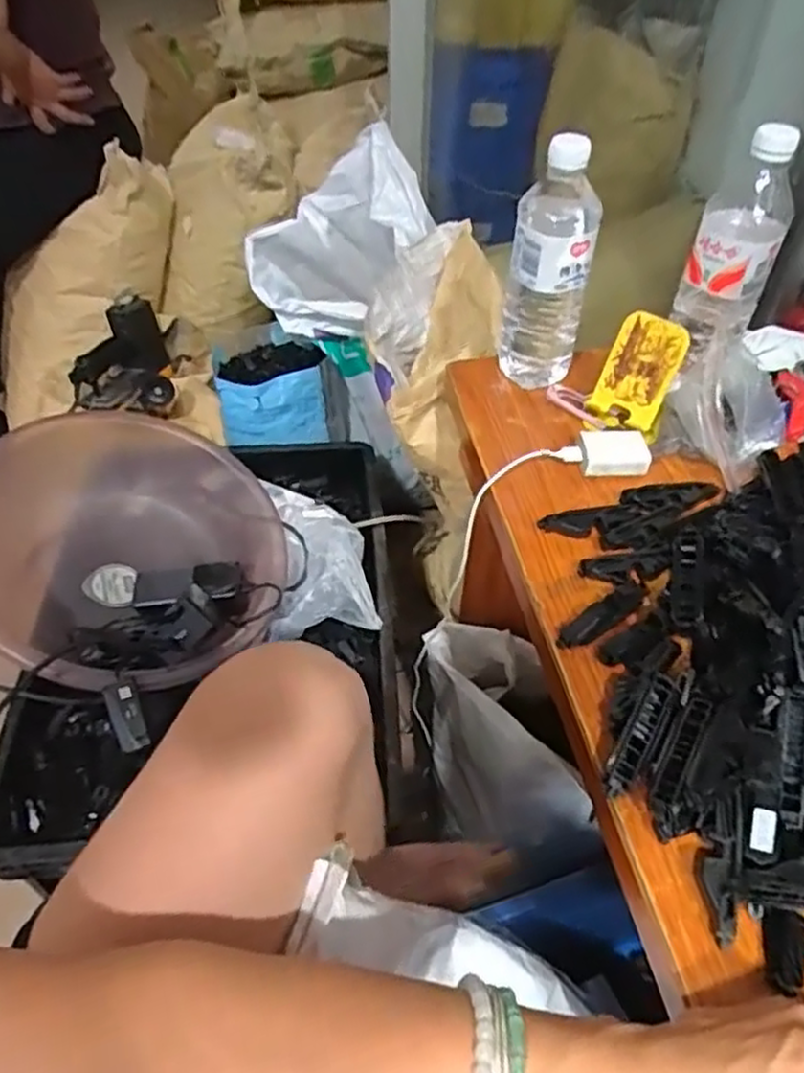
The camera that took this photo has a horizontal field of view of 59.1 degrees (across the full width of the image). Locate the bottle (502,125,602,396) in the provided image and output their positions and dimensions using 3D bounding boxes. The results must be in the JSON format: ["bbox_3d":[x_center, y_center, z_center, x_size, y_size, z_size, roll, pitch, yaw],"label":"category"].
[{"bbox_3d":[0.130,-0.224,0.641,0.070,0.234,0.061,9,46,8],"label":"bottle"}]

